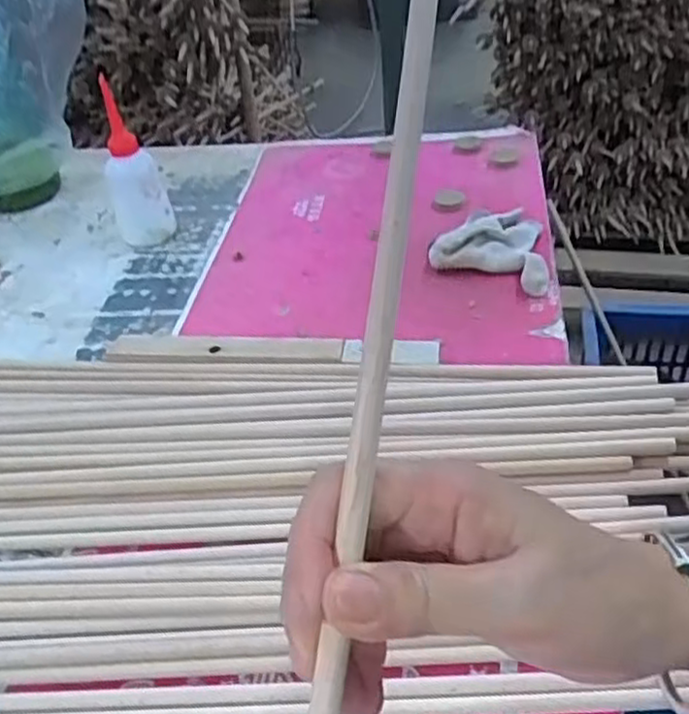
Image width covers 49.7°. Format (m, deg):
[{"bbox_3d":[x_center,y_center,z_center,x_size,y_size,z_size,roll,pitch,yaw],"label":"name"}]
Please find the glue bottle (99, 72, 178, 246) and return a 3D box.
[{"bbox_3d":[-0.222,-0.189,0.791,0.064,0.146,0.040,-15,40,-12],"label":"glue bottle"}]

